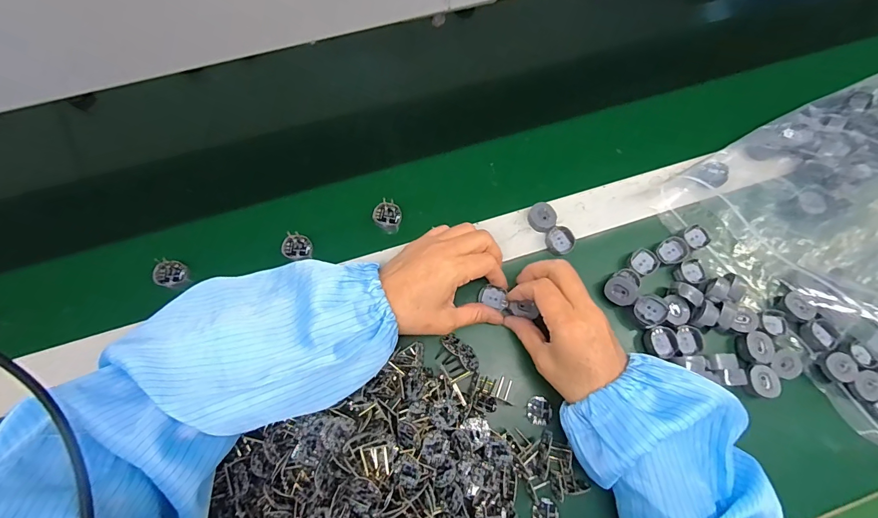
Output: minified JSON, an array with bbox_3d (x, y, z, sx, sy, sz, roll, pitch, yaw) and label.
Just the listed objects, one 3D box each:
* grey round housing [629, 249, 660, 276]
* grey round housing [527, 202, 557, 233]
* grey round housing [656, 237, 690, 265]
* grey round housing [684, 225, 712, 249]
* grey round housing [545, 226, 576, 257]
[{"bbox_3d":[0.205,0.004,0.397,0.028,0.013,0.025,-32,76,-11],"label":"grey round housing"},{"bbox_3d":[0.107,-0.043,0.409,0.028,0.014,0.030,1,72,-2],"label":"grey round housing"},{"bbox_3d":[0.236,-0.008,0.400,0.030,0.012,0.025,-27,75,-10],"label":"grey round housing"},{"bbox_3d":[0.264,-0.022,0.407,0.025,0.009,0.024,1,72,-2],"label":"grey round housing"},{"bbox_3d":[0.124,-0.018,0.402,0.026,0.013,0.027,1,72,-2],"label":"grey round housing"}]

